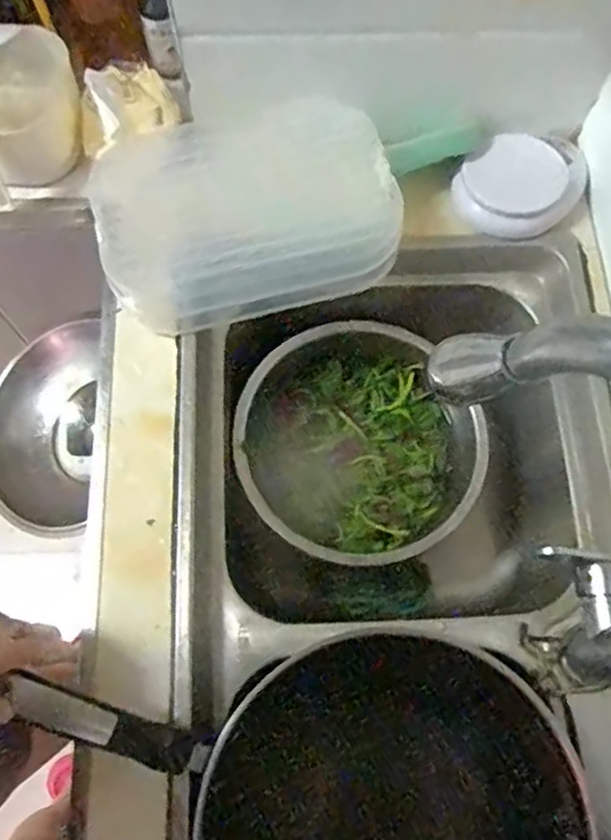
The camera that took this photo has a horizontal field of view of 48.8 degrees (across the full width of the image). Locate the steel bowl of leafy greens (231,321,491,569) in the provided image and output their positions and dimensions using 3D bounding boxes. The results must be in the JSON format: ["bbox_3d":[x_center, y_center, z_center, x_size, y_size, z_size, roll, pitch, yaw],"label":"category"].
[{"bbox_3d":[0.054,0.032,0.766,0.250,0.079,0.265,0,71,-1],"label":"steel bowl of leafy greens"}]

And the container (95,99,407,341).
[{"bbox_3d":[-0.063,-0.214,0.695,0.288,0.078,0.212,-12,72,-6],"label":"container"}]

